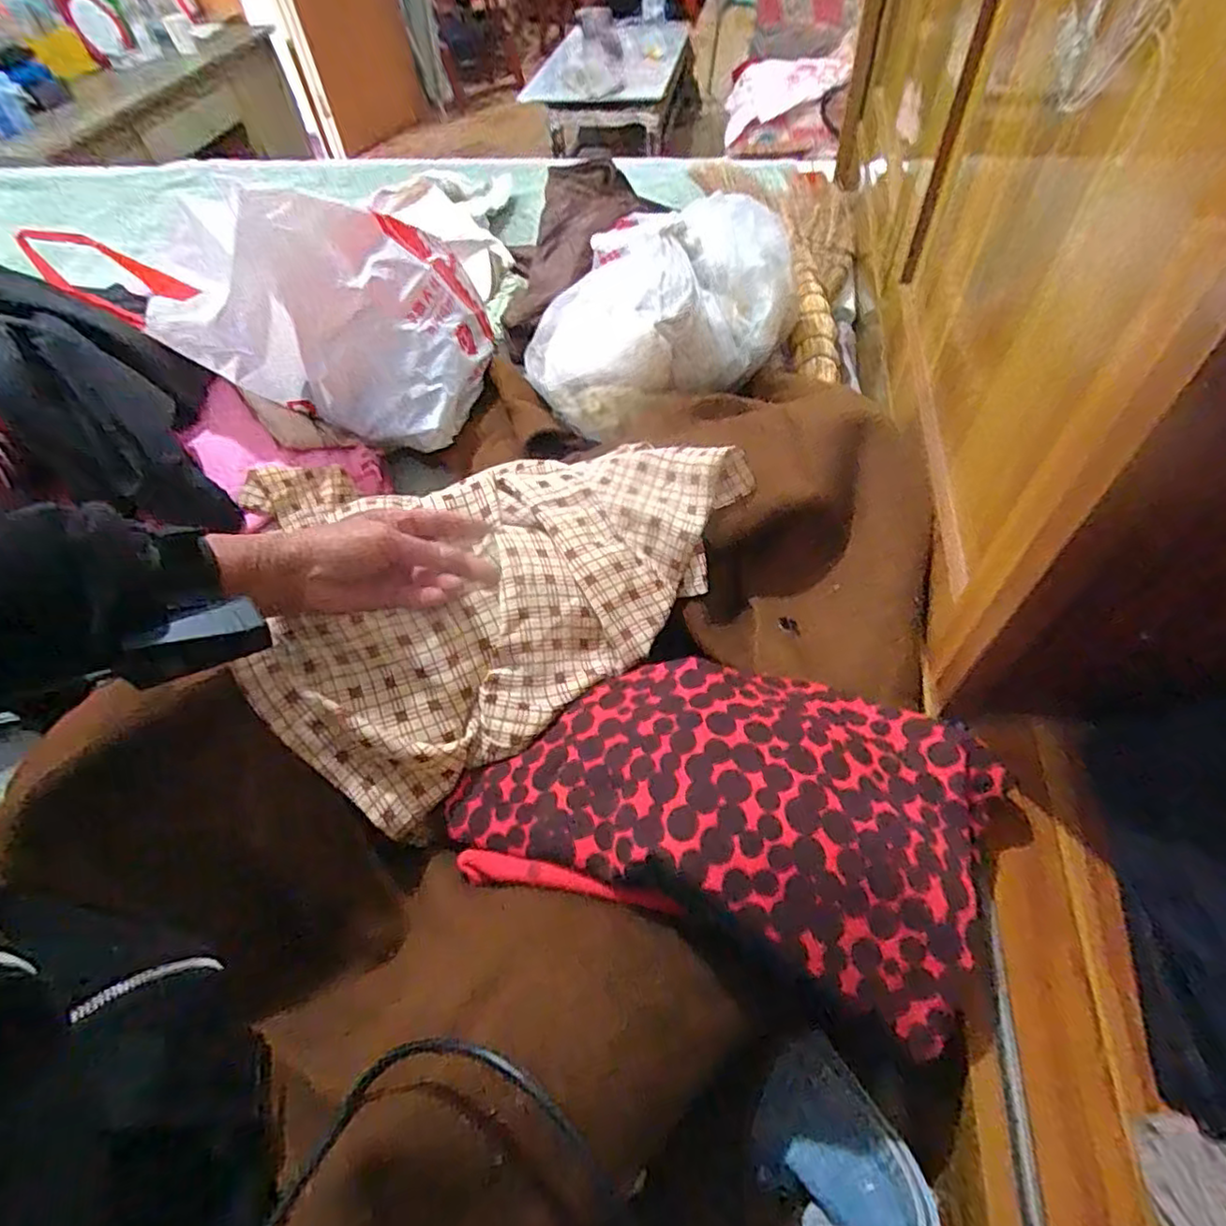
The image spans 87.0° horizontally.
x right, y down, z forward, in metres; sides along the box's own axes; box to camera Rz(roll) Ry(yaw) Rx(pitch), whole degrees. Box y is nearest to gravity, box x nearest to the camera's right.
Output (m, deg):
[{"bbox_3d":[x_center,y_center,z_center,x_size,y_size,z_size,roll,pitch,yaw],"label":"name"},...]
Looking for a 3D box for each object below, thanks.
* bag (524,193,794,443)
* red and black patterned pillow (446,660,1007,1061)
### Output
[{"bbox_3d":[0.062,-0.328,0.716,0.310,0.136,0.189,-27,56,-15],"label":"bag"},{"bbox_3d":[0.063,0.111,0.420,0.339,0.062,0.210,14,56,15],"label":"red and black patterned pillow"}]

